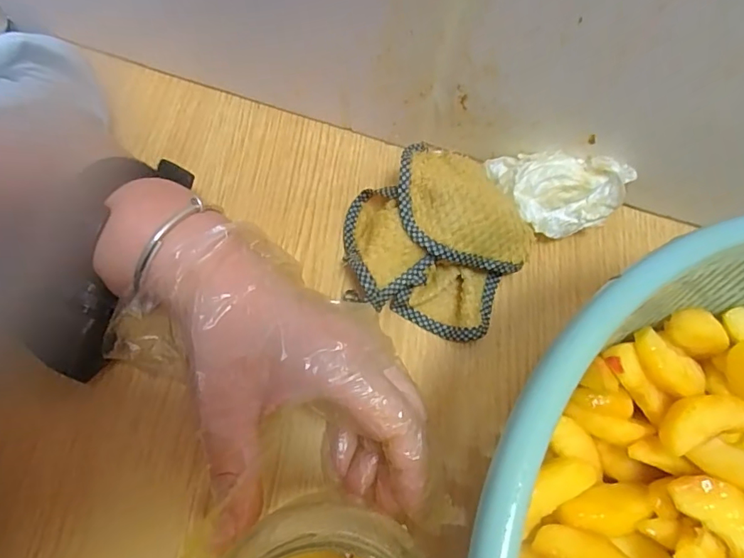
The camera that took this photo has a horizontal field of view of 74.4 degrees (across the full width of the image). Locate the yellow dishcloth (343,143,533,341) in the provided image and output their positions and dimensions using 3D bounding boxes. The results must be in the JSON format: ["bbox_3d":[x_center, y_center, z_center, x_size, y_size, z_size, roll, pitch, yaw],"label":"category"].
[{"bbox_3d":[0.034,-0.019,0.277,0.105,0.053,0.085,18,69,4],"label":"yellow dishcloth"}]

